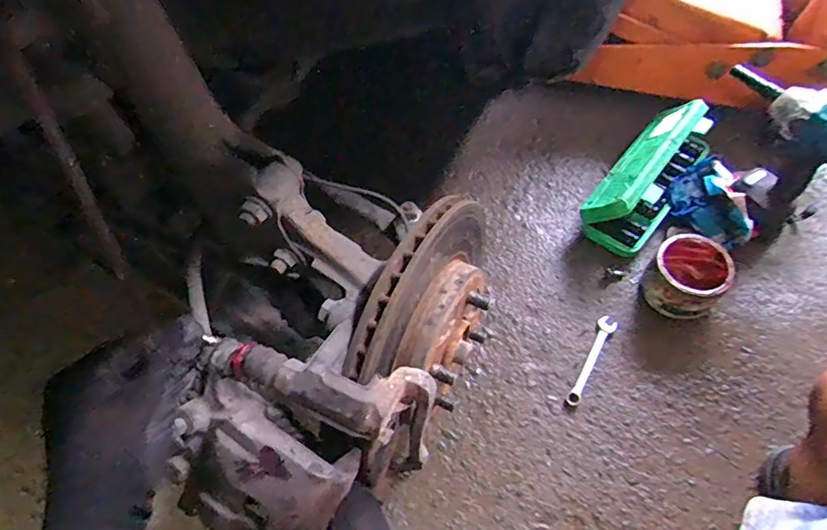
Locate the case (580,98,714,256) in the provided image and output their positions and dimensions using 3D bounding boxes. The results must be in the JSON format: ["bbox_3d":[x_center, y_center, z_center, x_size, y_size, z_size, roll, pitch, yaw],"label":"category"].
[{"bbox_3d":[0.388,-0.150,0.850,0.111,0.112,0.275,33,67,21],"label":"case"}]

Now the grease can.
[{"bbox_3d":[0.399,0.018,0.758,0.094,0.087,0.100,-2,59,3],"label":"grease can"}]

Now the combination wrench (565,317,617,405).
[{"bbox_3d":[0.255,0.136,0.742,0.024,0.011,0.142,27,64,18],"label":"combination wrench"}]

